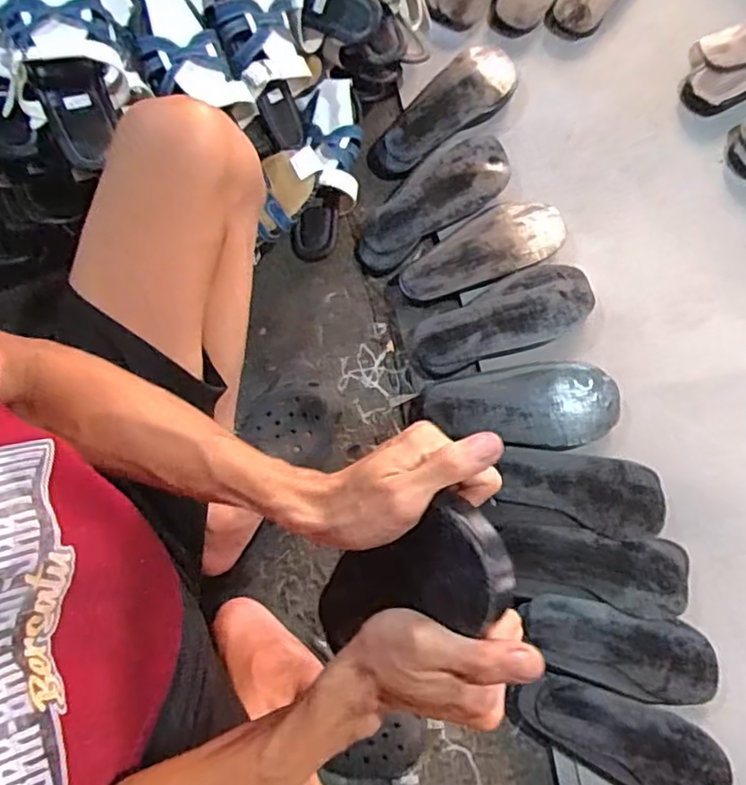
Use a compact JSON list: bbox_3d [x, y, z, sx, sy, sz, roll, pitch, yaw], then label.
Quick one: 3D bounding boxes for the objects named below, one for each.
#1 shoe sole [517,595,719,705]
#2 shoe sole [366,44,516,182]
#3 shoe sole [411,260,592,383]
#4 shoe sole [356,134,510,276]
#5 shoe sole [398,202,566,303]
[{"bbox_3d":[0.292,0.306,0.732,0.230,0.011,0.094,11,79,3],"label":"shoe sole"},{"bbox_3d":[0.106,-0.406,0.885,0.269,0.024,0.093,-43,81,-8],"label":"shoe sole"},{"bbox_3d":[0.167,-0.092,0.789,0.240,0.019,0.092,-23,79,-4],"label":"shoe sole"},{"bbox_3d":[0.080,-0.265,0.856,0.248,0.024,0.097,-35,80,-6],"label":"shoe sole"},{"bbox_3d":[0.147,-0.190,0.822,0.234,0.024,0.098,-25,79,-5],"label":"shoe sole"}]

